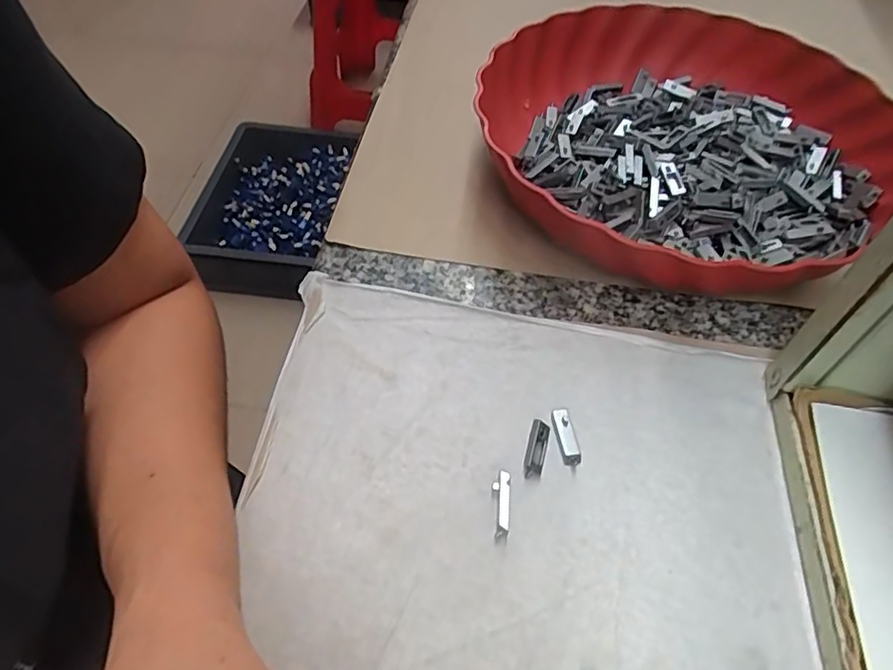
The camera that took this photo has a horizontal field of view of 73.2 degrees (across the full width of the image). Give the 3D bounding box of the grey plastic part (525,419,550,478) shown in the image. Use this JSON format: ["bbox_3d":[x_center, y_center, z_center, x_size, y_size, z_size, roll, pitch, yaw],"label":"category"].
[{"bbox_3d":[0.040,0.050,0.265,0.008,0.004,0.027,12,53,7],"label":"grey plastic part"}]

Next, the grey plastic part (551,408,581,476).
[{"bbox_3d":[0.054,0.046,0.268,0.008,0.005,0.029,-7,53,-7],"label":"grey plastic part"}]

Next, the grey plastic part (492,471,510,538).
[{"bbox_3d":[0.023,0.070,0.247,0.007,0.009,0.025,5,53,2],"label":"grey plastic part"}]

